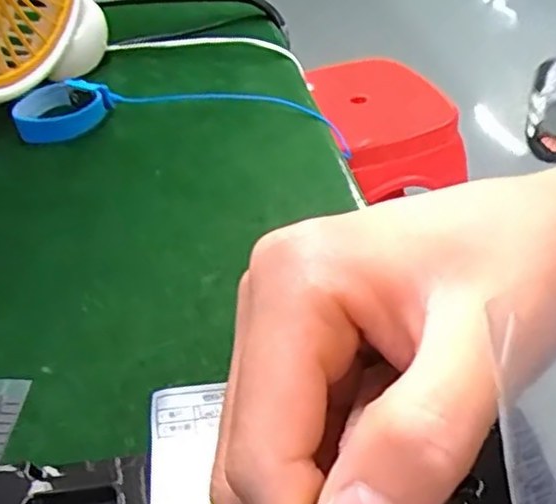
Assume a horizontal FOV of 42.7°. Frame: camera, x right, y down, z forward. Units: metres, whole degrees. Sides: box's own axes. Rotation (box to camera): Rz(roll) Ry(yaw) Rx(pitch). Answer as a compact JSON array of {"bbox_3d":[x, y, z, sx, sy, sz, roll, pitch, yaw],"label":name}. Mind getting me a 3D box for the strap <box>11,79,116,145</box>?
[{"bbox_3d":[-0.151,-0.101,0.505,0.068,0.022,0.048,-16,42,-15],"label":"strap"}]

